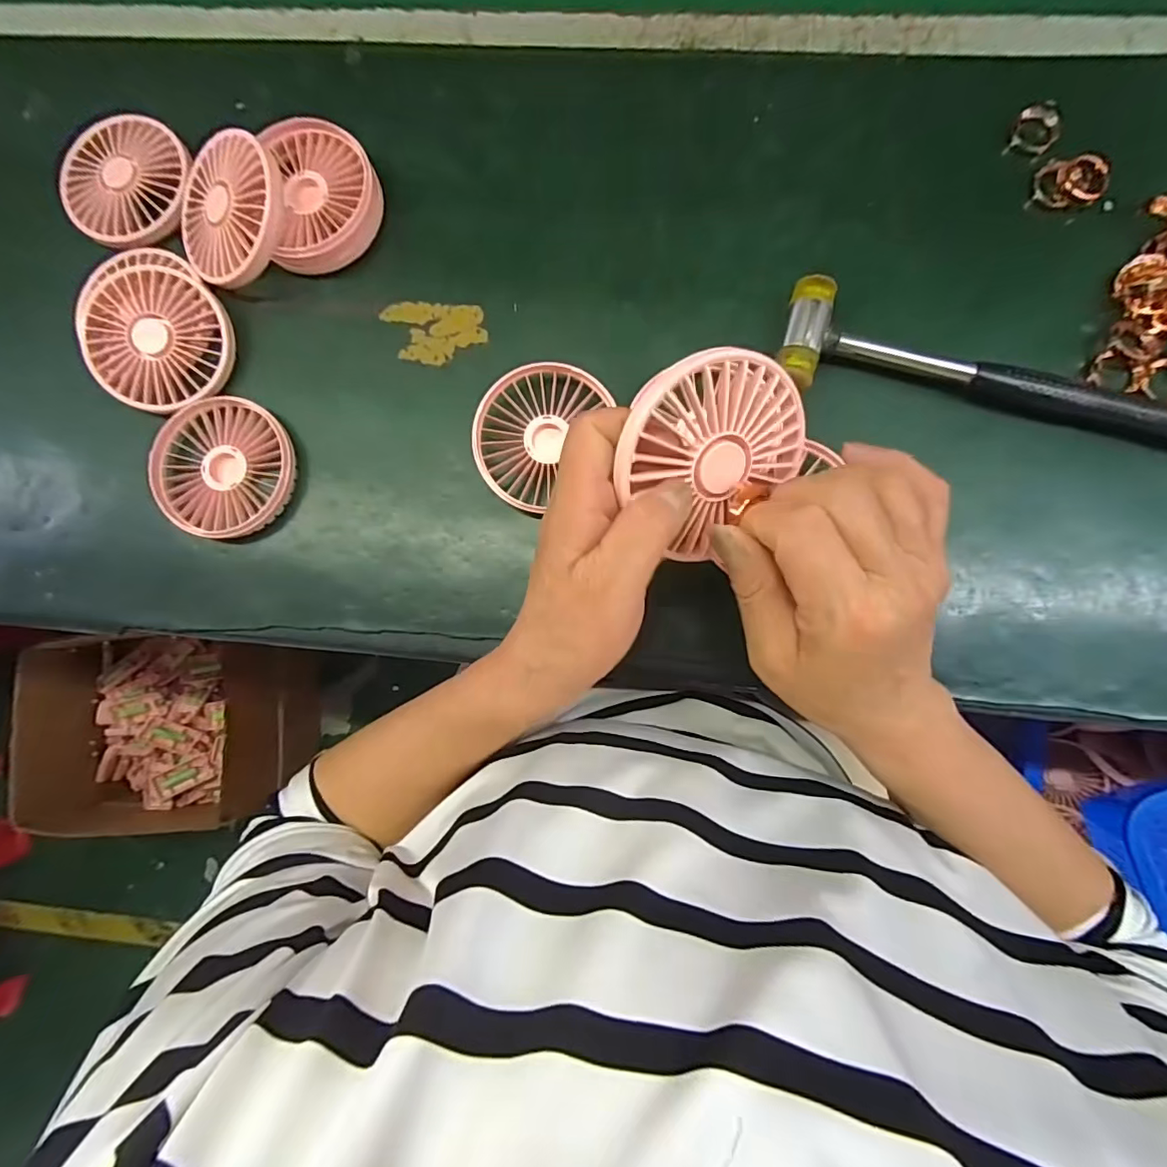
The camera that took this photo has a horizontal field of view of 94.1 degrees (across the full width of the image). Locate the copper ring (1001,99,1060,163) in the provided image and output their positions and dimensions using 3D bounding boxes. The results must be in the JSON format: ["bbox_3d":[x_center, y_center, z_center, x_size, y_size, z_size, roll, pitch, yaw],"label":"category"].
[{"bbox_3d":[0.276,-0.277,0.333,0.026,0.016,0.023,5,85,4],"label":"copper ring"}]

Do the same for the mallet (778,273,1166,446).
[{"bbox_3d":[0.235,-0.125,0.315,0.235,0.021,0.059,13,86,4],"label":"mallet"}]

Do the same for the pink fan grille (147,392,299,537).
[{"bbox_3d":[-0.233,-0.076,0.350,0.087,0.012,0.089,0,85,3],"label":"pink fan grille"}]

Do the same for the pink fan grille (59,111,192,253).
[{"bbox_3d":[-0.307,-0.270,0.363,0.086,0.008,0.092,0,85,3],"label":"pink fan grille"}]

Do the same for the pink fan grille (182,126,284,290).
[{"bbox_3d":[-0.226,-0.237,0.344,0.085,0.011,0.086,34,108,16],"label":"pink fan grille"}]

